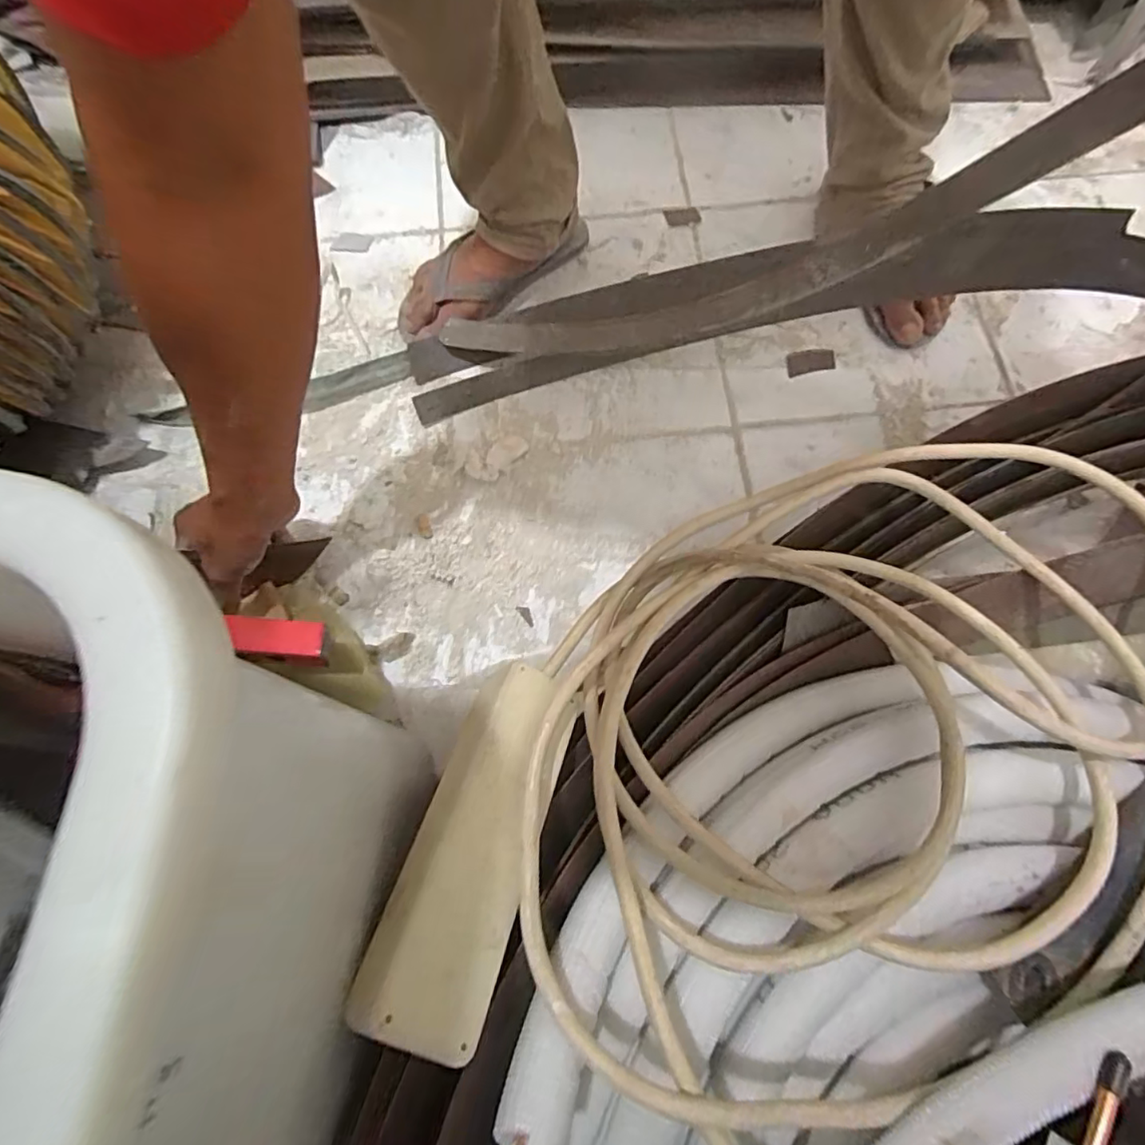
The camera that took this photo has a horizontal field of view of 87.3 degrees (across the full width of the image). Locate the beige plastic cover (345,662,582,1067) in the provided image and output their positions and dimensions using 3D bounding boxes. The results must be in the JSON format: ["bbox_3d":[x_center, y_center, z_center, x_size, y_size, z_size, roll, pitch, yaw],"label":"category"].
[{"bbox_3d":[-0.051,0.138,0.326,0.066,0.032,0.192,15,50,4],"label":"beige plastic cover"}]

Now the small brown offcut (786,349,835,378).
[{"bbox_3d":[0.261,-0.232,0.660,0.056,0.005,0.029,-12,73,-4],"label":"small brown offcut"}]

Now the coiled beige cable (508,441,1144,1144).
[{"bbox_3d":[0.179,0.089,0.362,0.351,0.095,0.454,38,76,11],"label":"coiled beige cable"}]

